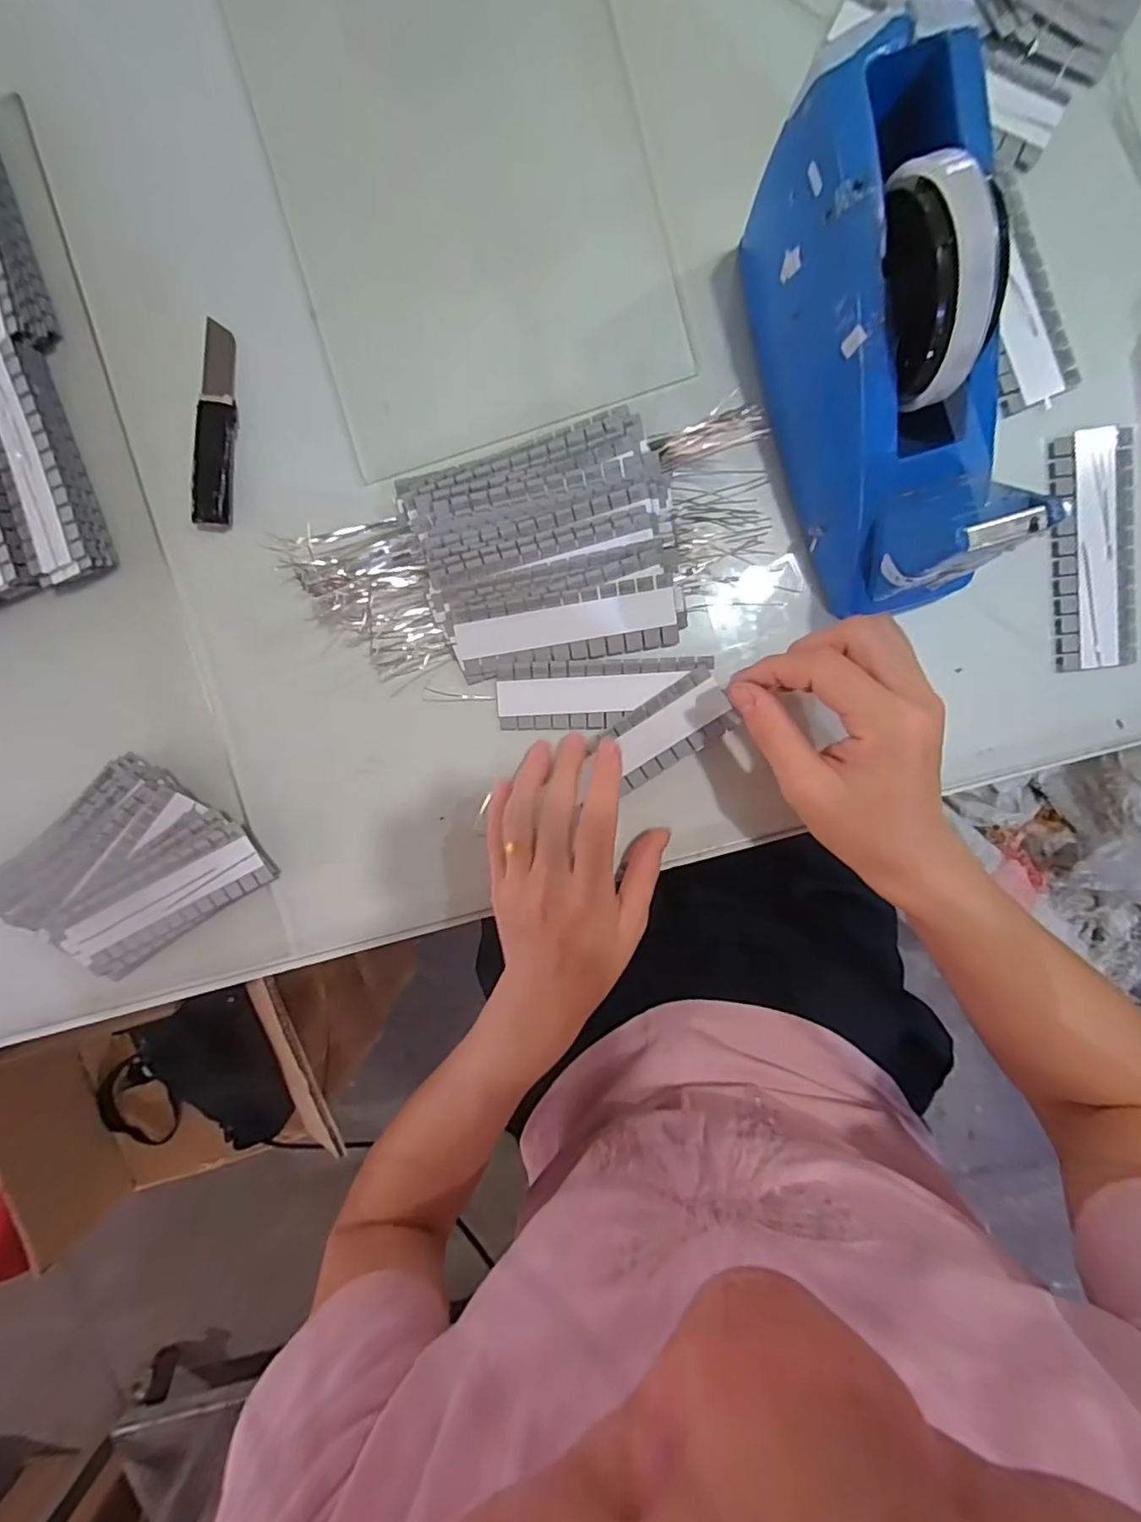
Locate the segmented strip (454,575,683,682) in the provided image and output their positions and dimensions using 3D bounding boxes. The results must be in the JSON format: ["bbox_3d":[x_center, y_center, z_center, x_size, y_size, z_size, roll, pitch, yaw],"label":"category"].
[{"bbox_3d":[-0.002,-0.076,0.340,0.125,0.013,0.040,-8,97,5],"label":"segmented strip"}]

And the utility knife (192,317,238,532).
[{"bbox_3d":[-0.207,-0.194,0.345,0.023,0.006,0.115,6,97,3],"label":"utility knife"}]

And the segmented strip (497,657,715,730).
[{"bbox_3d":[0.018,-0.039,0.346,0.119,0.007,0.039,-1,100,6],"label":"segmented strip"}]

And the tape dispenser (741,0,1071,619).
[{"bbox_3d":[0.144,-0.176,0.270,0.070,0.114,0.208,-17,96,6],"label":"tape dispenser"}]

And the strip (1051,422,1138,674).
[{"bbox_3d":[0.284,-0.113,0.320,0.042,0.004,0.124,-7,97,5],"label":"strip"}]

